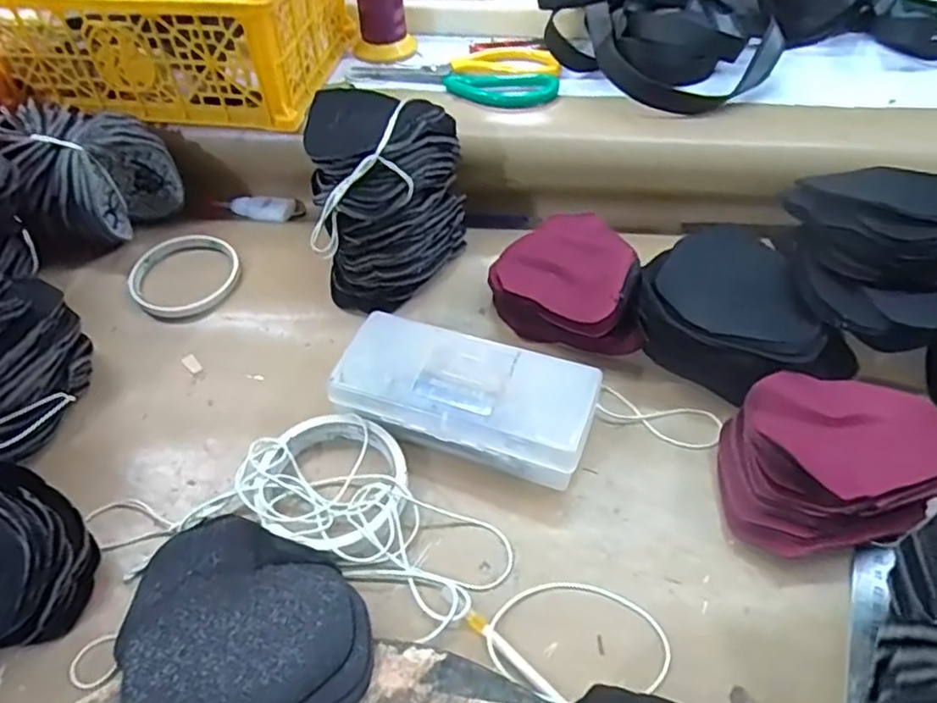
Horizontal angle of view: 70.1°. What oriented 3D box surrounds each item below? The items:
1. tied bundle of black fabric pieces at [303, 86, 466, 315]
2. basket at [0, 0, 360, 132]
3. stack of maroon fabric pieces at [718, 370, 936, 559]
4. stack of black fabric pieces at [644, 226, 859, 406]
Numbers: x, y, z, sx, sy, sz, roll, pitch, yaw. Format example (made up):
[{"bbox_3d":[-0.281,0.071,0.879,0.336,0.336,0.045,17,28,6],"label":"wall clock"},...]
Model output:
[{"bbox_3d":[-0.063,-0.114,0.513,0.115,0.132,0.112,0,46,1],"label":"tied bundle of black fabric pieces"},{"bbox_3d":[-0.253,-0.300,0.589,0.296,0.114,0.180,5,49,7],"label":"basket"},{"bbox_3d":[0.213,0.069,0.397,0.116,0.052,0.105,6,46,7],"label":"stack of maroon fabric pieces"},{"bbox_3d":[0.185,-0.021,0.456,0.139,0.054,0.115,34,55,29],"label":"stack of black fabric pieces"}]

